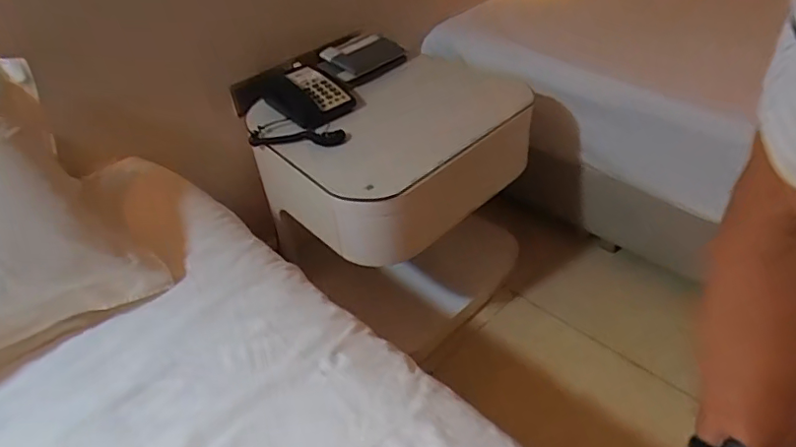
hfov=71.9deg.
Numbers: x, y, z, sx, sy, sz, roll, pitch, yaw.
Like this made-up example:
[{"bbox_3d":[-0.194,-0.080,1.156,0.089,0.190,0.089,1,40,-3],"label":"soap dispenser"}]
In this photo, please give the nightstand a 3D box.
[{"bbox_3d":[-0.024,-0.191,1.316,0.560,0.212,0.498,-32,47,-28],"label":"nightstand"}]

